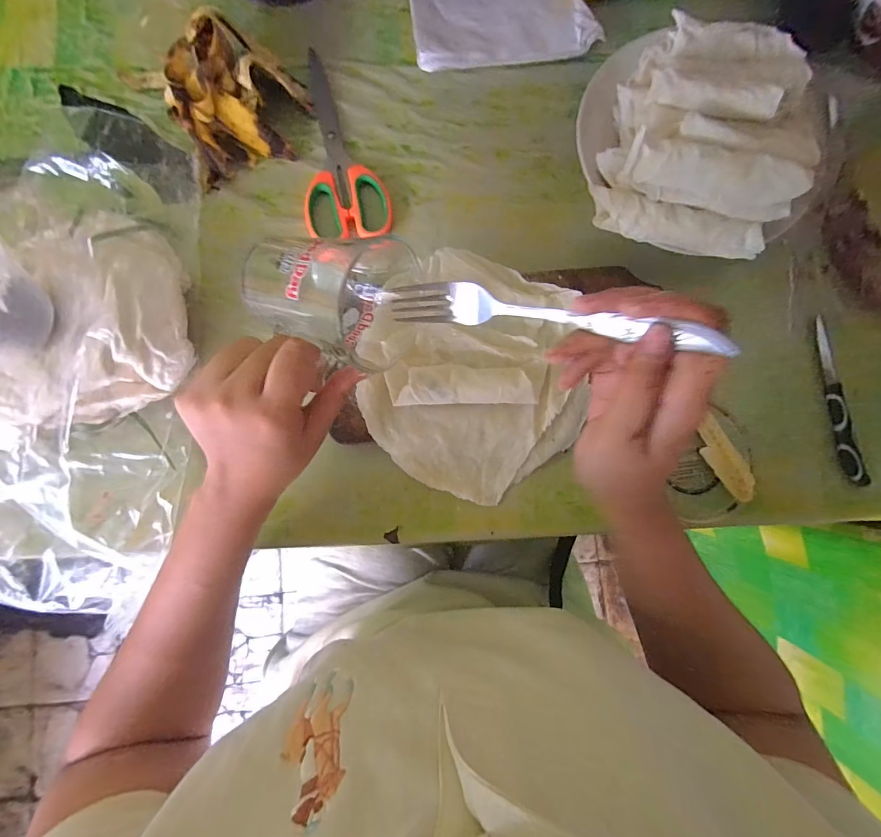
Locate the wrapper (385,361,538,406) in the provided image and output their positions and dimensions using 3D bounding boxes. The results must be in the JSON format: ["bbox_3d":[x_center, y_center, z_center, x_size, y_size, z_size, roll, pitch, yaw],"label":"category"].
[{"bbox_3d":[0.017,-0.028,0.336,0.117,0.015,0.032,-2,83,-2],"label":"wrapper"}]

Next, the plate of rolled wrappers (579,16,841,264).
[{"bbox_3d":[0.230,-0.236,0.347,0.212,0.089,0.202,0,83,-1],"label":"plate of rolled wrappers"}]

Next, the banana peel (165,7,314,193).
[{"bbox_3d":[-0.185,-0.292,0.368,0.119,0.041,0.130,-26,85,-4],"label":"banana peel"}]

